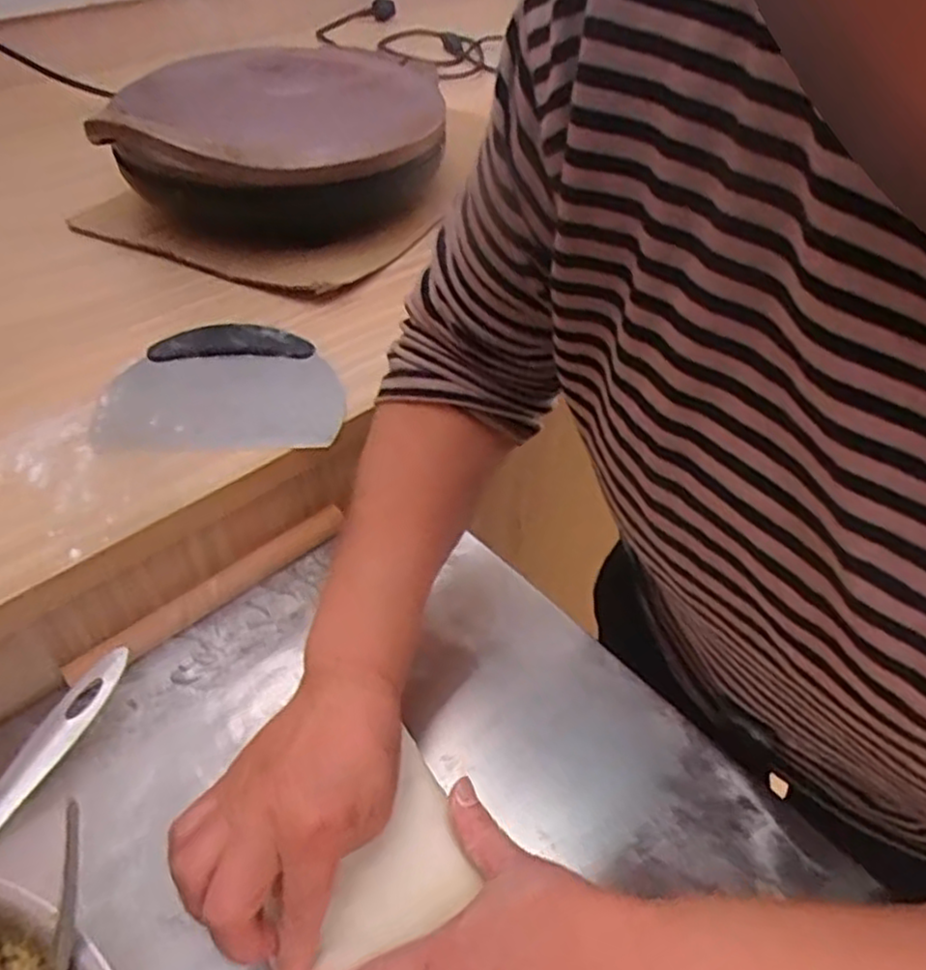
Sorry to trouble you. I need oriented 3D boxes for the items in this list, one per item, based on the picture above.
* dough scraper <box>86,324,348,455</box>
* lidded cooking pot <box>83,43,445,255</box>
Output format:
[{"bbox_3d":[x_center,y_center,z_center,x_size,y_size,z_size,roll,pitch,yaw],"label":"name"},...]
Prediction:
[{"bbox_3d":[-0.162,-0.069,0.502,0.154,0.016,0.114,-2,45,-4],"label":"dough scraper"},{"bbox_3d":[-0.154,-0.299,0.661,0.257,0.111,0.272,-3,45,-4],"label":"lidded cooking pot"}]

